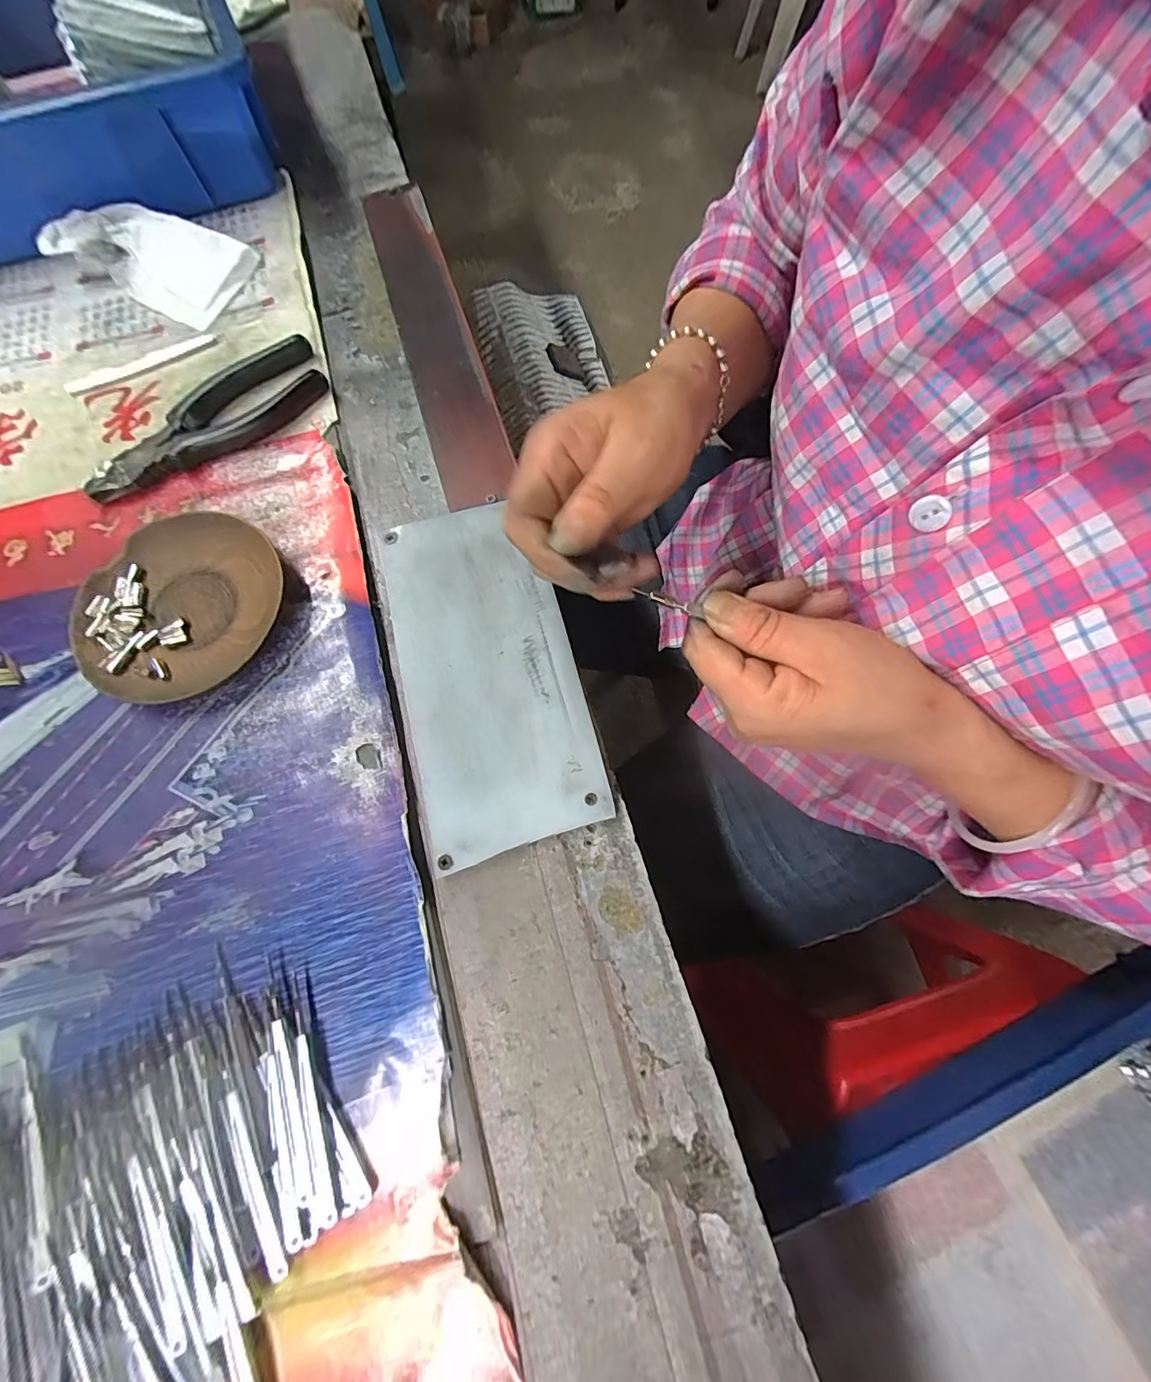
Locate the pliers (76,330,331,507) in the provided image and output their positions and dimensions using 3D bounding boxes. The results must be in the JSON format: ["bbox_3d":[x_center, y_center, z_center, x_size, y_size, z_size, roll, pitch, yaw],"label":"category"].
[{"bbox_3d":[-0.242,-0.178,0.325,0.162,0.016,0.050,-36,76,-10],"label":"pliers"}]

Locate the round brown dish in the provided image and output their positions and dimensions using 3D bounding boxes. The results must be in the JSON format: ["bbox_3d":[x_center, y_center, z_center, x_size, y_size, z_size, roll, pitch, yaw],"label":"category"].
[{"bbox_3d":[-0.225,-0.048,0.284,0.104,0.015,0.112,0,73,1],"label":"round brown dish"}]

